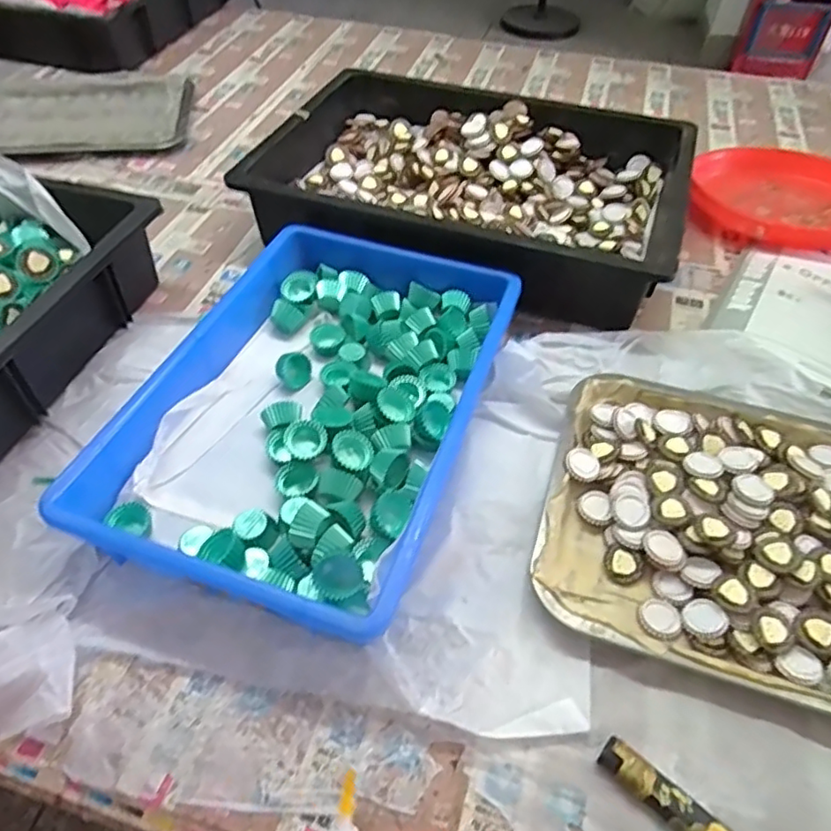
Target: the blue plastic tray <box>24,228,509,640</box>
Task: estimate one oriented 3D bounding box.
[{"bbox_3d":[-0.075,-0.017,0.497,0.242,0.061,0.358,18,53,10],"label":"blue plastic tray"}]

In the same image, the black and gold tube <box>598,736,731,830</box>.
[{"bbox_3d":[0.142,0.217,0.340,0.079,0.013,0.021,37,59,23],"label":"black and gold tube"}]

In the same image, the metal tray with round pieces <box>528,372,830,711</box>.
[{"bbox_3d":[0.253,0.081,0.443,0.297,0.028,0.243,18,53,10],"label":"metal tray with round pieces"}]

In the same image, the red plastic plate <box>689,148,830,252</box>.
[{"bbox_3d":[0.462,-0.273,0.737,0.238,0.028,0.238,2,52,-2],"label":"red plastic plate"}]

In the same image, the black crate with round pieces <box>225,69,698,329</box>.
[{"bbox_3d":[0.063,-0.264,0.678,0.442,0.090,0.328,19,53,11],"label":"black crate with round pieces"}]

